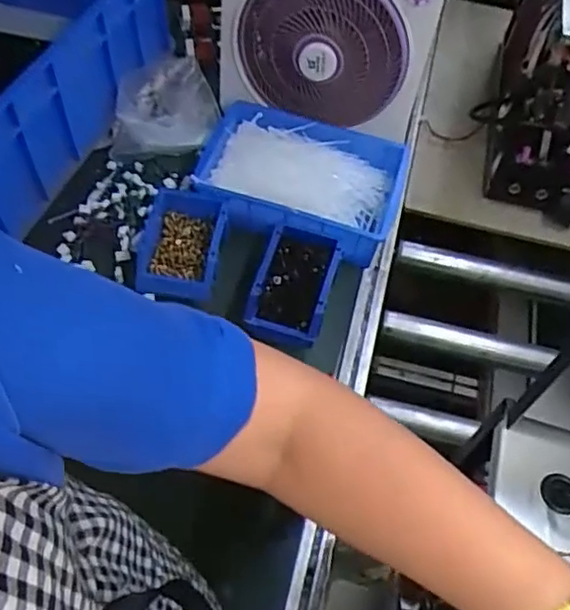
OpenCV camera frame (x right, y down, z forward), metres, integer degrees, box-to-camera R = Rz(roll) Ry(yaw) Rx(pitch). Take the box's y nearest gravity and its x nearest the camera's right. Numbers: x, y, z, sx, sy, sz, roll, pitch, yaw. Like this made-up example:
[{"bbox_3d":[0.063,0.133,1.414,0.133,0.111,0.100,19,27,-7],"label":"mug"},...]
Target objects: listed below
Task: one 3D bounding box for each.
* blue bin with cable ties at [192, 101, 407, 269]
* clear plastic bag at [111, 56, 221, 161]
[{"bbox_3d":[0.021,-0.192,0.977,0.304,0.097,0.207,18,56,7],"label":"blue bin with cable ties"},{"bbox_3d":[-0.193,-0.340,1.054,0.166,0.073,0.223,1,55,-5],"label":"clear plastic bag"}]

